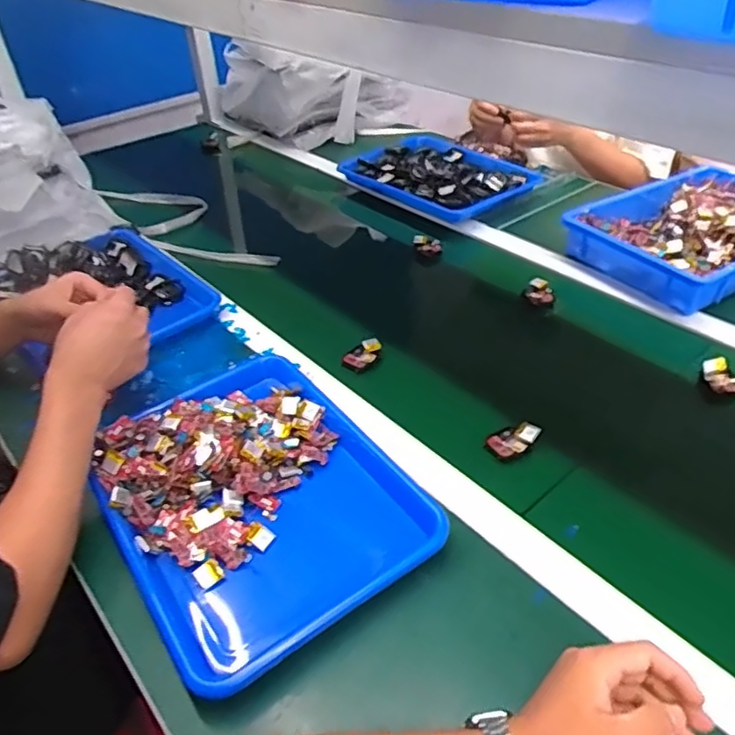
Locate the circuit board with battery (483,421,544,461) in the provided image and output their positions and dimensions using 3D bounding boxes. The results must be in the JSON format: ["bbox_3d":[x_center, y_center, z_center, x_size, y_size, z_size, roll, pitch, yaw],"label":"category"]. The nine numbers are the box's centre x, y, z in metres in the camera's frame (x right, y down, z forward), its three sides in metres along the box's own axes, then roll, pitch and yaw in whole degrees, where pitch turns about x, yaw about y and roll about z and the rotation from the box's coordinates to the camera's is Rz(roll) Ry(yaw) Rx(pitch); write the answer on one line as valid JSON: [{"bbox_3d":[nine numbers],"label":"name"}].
[{"bbox_3d":[0.156,0.077,0.657,0.054,0.018,0.036,-27,44,-25],"label":"circuit board with battery"}]

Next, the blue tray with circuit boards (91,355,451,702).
[{"bbox_3d":[-0.108,0.120,0.611,0.264,0.051,0.334,-27,44,-25],"label":"blue tray with circuit boards"}]

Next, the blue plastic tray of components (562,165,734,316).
[{"bbox_3d":[0.515,-0.219,0.946,0.375,0.057,0.261,-24,43,-22],"label":"blue plastic tray of components"}]

